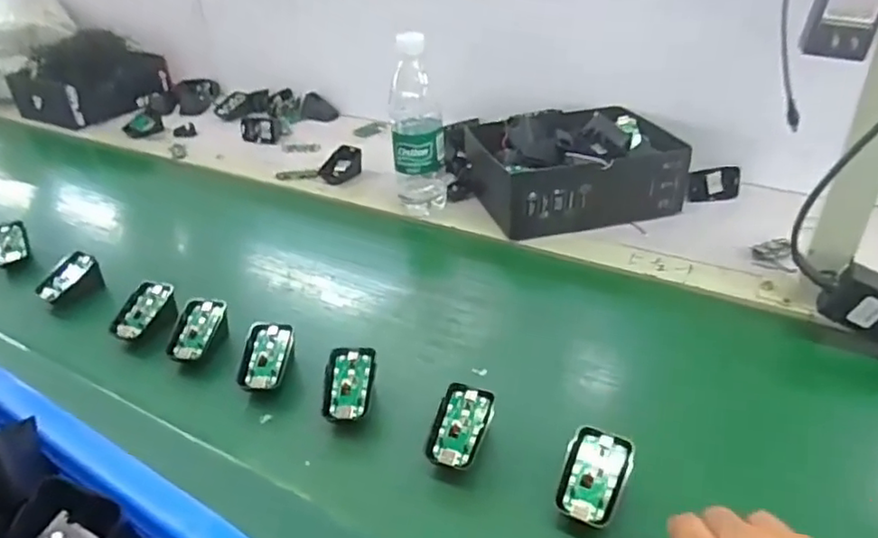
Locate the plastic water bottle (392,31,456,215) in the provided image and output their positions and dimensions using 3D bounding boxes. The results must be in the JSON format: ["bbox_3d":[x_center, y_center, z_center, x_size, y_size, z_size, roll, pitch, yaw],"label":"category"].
[{"bbox_3d":[-0.026,-0.177,0.780,0.069,0.223,0.070,-5,35,-2],"label":"plastic water bottle"}]

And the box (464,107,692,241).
[{"bbox_3d":[0.182,-0.135,0.808,0.251,0.089,0.173,-11,36,-11],"label":"box"}]

